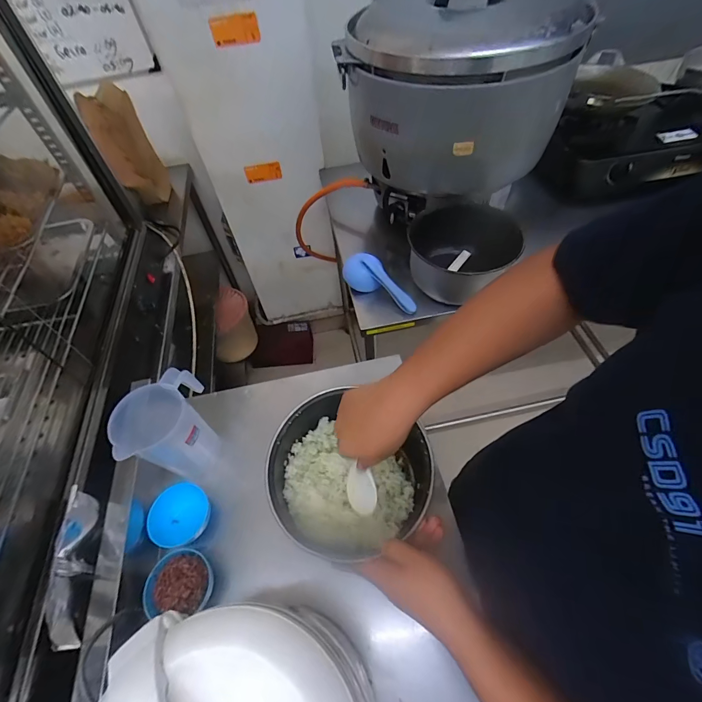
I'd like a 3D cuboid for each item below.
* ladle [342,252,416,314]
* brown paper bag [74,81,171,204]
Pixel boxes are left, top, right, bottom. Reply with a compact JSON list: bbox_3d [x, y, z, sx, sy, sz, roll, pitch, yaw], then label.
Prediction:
[{"bbox_3d":[0.072,-0.165,0.825,0.198,0.069,0.063,27,61,22],"label":"ladle"},{"bbox_3d":[-0.639,-0.573,1.036,0.133,0.291,0.128,-25,56,-12],"label":"brown paper bag"}]

